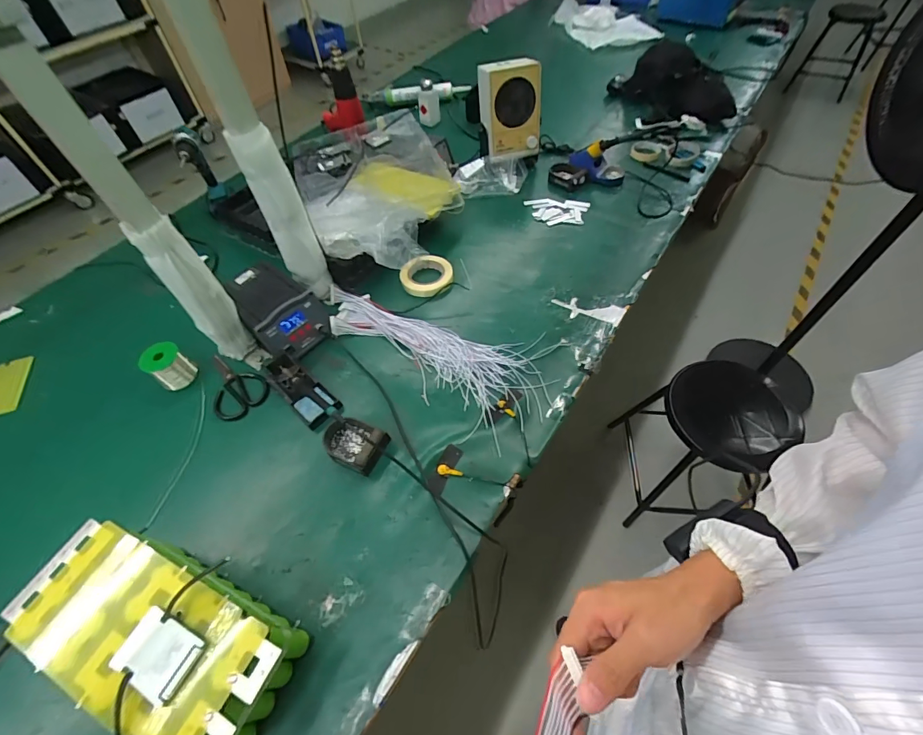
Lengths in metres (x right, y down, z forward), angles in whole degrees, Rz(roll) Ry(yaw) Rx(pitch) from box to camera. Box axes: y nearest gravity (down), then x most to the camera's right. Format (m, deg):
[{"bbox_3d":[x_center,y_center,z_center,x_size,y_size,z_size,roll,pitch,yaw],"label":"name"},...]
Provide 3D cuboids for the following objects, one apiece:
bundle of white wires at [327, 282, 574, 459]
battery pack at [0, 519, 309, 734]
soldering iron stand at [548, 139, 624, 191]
[{"bbox_3d":[-0.078,-0.031,0.822,0.493,0.022,0.215,17,57,15],"label":"bundle of white wires"},{"bbox_3d":[-0.351,0.322,0.513,0.318,0.152,0.150,19,58,17],"label":"battery pack"},{"bbox_3d":[0.346,-0.556,1.146,0.201,0.076,0.158,12,56,12],"label":"soldering iron stand"}]

